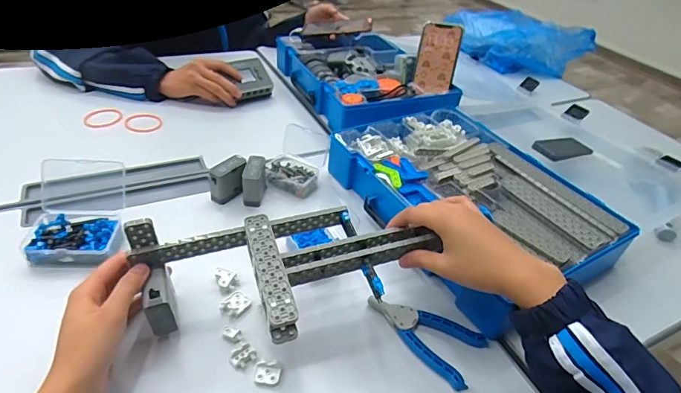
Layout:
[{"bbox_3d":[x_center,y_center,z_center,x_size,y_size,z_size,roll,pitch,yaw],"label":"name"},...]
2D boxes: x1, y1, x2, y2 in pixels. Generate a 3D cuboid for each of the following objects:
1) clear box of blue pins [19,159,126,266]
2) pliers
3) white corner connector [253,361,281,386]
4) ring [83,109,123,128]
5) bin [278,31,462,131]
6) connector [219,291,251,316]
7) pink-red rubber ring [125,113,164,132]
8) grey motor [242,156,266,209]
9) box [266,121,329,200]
[{"bbox_3d":[-0.314,0.026,0.522,0.103,0.090,0.108,-3,40,-11],"label":"clear box of blue pins"},{"bbox_3d":[0.096,0.144,0.481,0.129,0.016,0.071,34,47,30],"label":"pliers"},{"bbox_3d":[-0.072,0.172,0.426,0.026,0.007,0.021,4,39,-2],"label":"white corner connector"},{"bbox_3d":[-0.423,-0.140,0.776,0.061,0.007,0.061,-17,45,-26],"label":"ring"},{"bbox_3d":[0.049,-0.247,0.918,0.270,0.077,0.386,-13,43,-21],"label":"bin"},{"bbox_3d":[-0.117,0.118,0.483,0.027,0.006,0.030,26,43,23],"label":"connector"},{"bbox_3d":[-0.349,-0.131,0.775,0.061,0.010,0.054,-10,42,-19],"label":"pink-red rubber ring"},{"bbox_3d":[-0.123,-0.021,0.622,0.026,0.056,0.060,3,39,-4],"label":"grey motor"},{"bbox_3d":[-0.064,-0.053,0.678,0.078,0.047,0.112,16,40,12],"label":"box"}]

